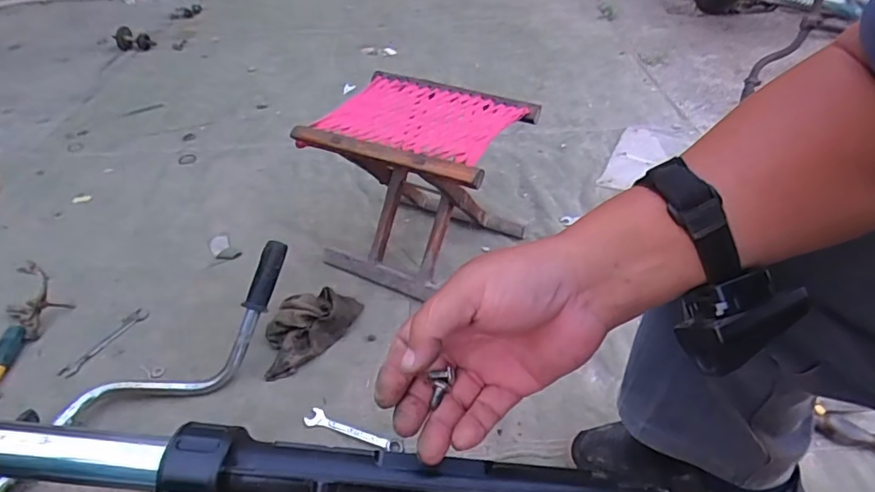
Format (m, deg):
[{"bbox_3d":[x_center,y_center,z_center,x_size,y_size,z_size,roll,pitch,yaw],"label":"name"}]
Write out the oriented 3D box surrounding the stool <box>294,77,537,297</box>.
[{"bbox_3d":[-0.030,-0.109,0.935,0.325,0.300,0.244,18,44,23],"label":"stool"}]

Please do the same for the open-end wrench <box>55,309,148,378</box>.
[{"bbox_3d":[-0.566,0.162,0.883,0.033,0.006,0.155,18,44,22],"label":"open-end wrench"}]

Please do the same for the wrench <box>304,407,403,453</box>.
[{"bbox_3d":[-0.119,0.264,0.739,0.151,0.005,0.026,12,42,17],"label":"wrench"}]

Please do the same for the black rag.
[{"bbox_3d":[-0.220,0.132,0.867,0.113,0.046,0.192,30,50,32],"label":"black rag"}]

